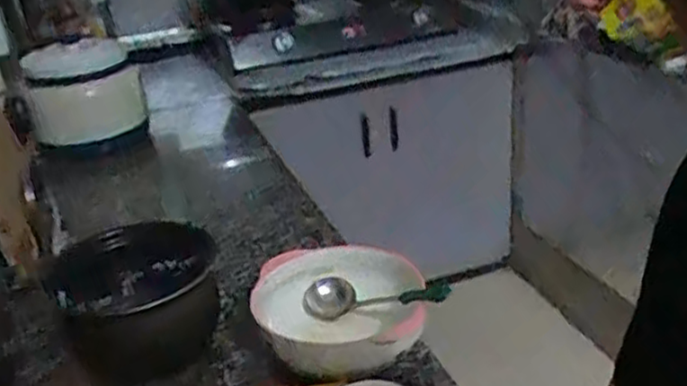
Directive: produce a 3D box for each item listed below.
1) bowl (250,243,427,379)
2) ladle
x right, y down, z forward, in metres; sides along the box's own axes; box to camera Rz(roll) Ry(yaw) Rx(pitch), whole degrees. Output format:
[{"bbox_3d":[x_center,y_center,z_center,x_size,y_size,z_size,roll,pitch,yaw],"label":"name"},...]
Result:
[{"bbox_3d":[-0.009,0.145,0.859,0.178,0.083,0.191,-4,26,2],"label":"bowl"},{"bbox_3d":[0.041,0.124,0.855,0.208,0.042,0.070,-9,18,42],"label":"ladle"}]

